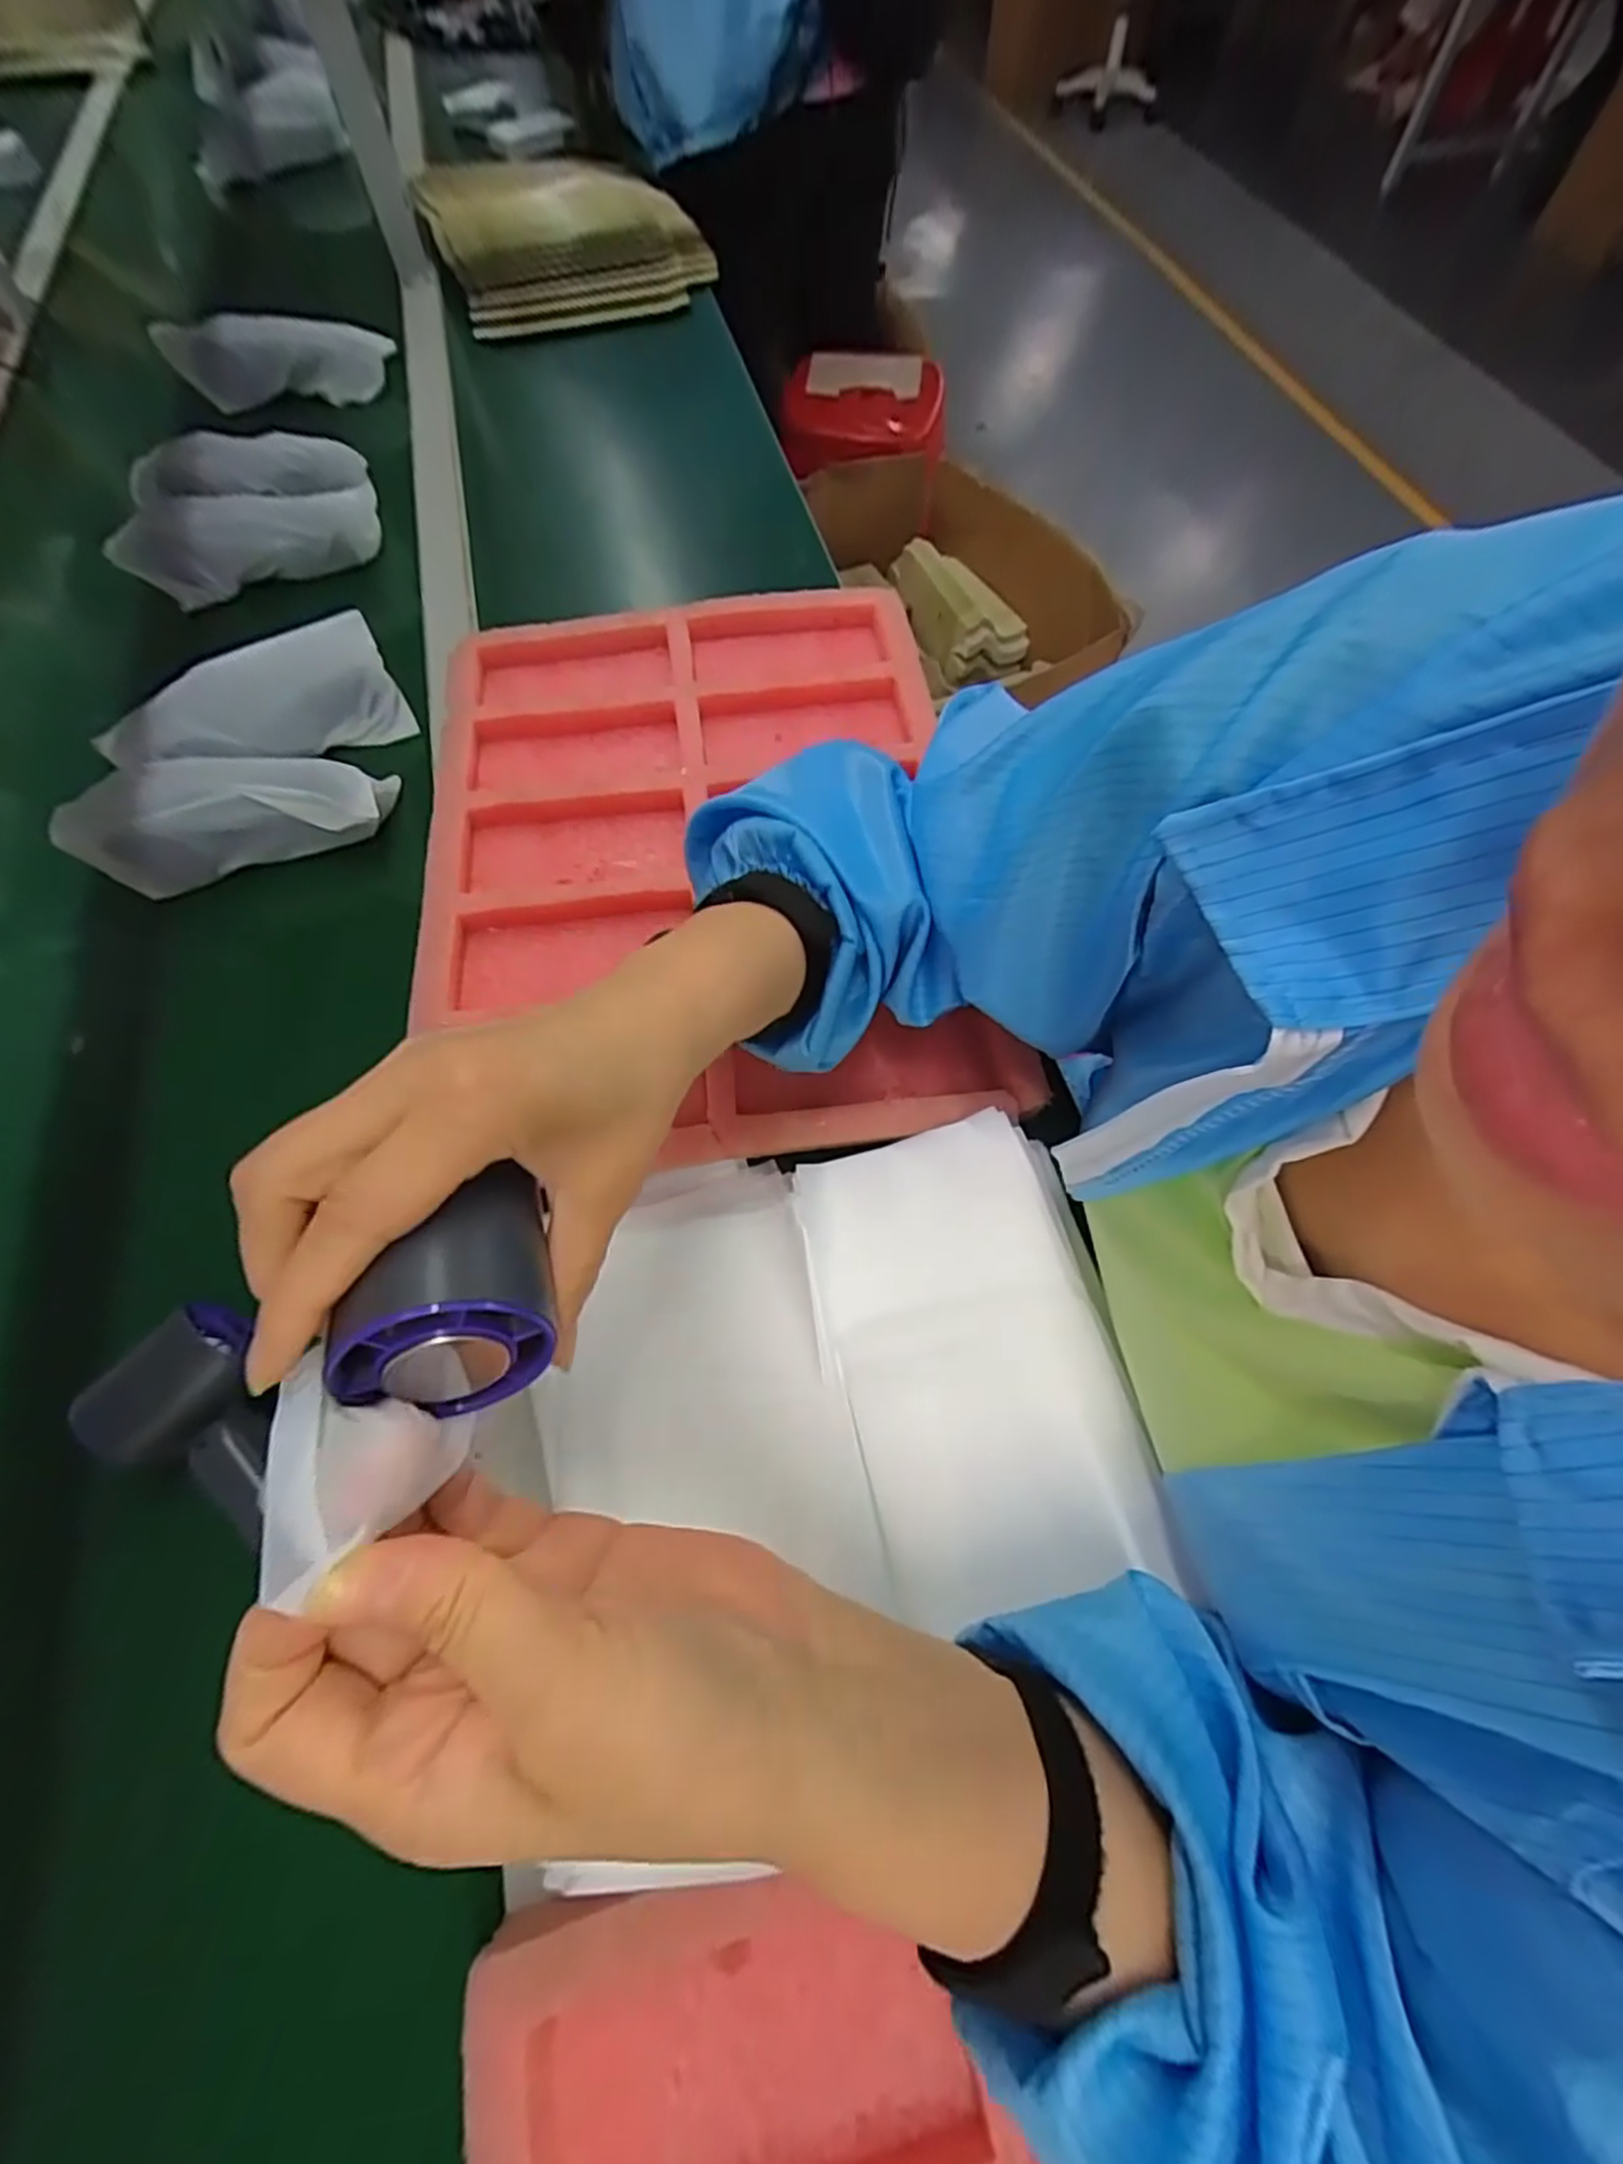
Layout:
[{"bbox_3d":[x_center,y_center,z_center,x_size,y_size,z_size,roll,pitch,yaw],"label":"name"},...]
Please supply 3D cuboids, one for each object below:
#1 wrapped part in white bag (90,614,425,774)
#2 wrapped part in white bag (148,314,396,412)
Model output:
[{"bbox_3d":[-0.374,-0.253,0.513,0.177,0.062,0.051,-35,68,-29],"label":"wrapped part in white bag"},{"bbox_3d":[-0.512,-0.696,0.727,0.208,0.067,0.047,-9,65,-2],"label":"wrapped part in white bag"}]

